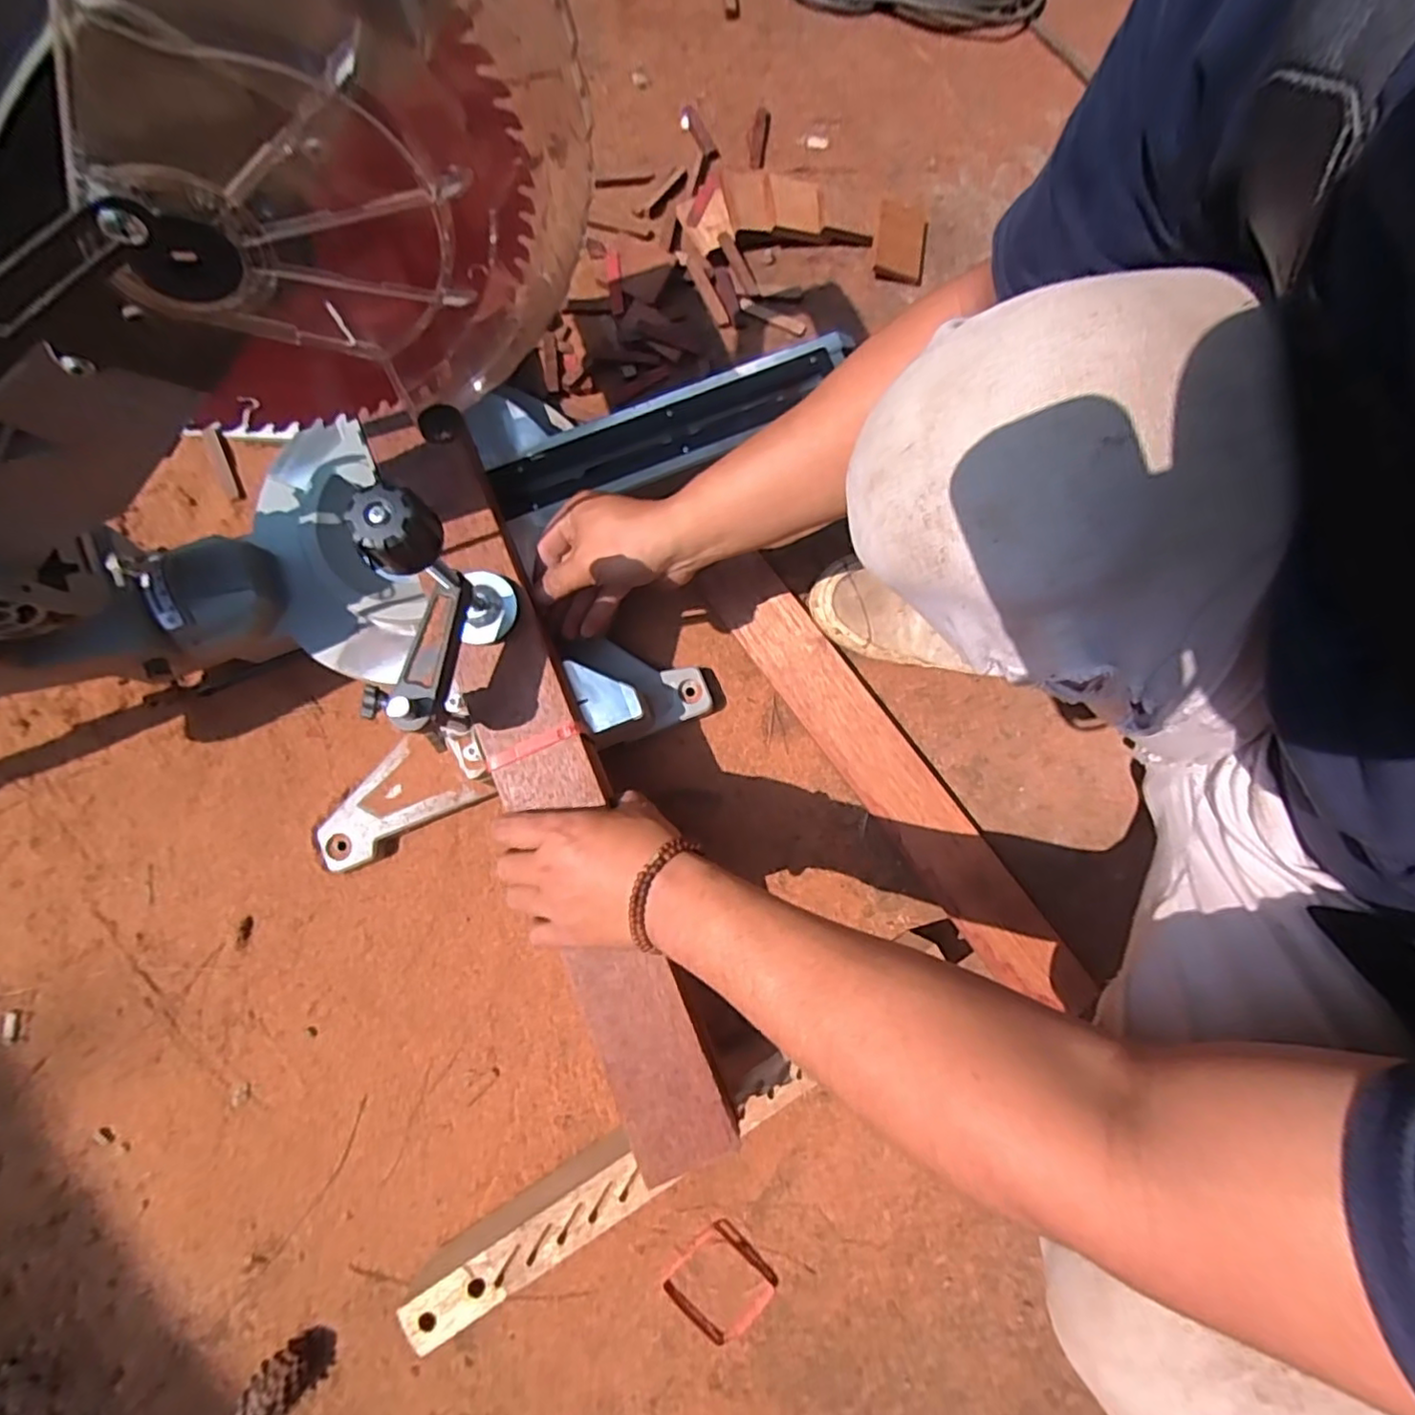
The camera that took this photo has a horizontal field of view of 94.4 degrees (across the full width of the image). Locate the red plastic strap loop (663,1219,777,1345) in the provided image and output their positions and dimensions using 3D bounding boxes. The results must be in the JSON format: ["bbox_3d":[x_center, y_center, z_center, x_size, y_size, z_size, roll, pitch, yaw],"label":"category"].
[{"bbox_3d":[0.010,0.460,0.523,0.070,0.007,0.072,-44,85,-5],"label":"red plastic strap loop"}]

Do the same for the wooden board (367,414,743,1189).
[{"bbox_3d":[-0.108,0.044,0.450,0.070,0.030,0.530,-21,83,-5],"label":"wooden board"}]

